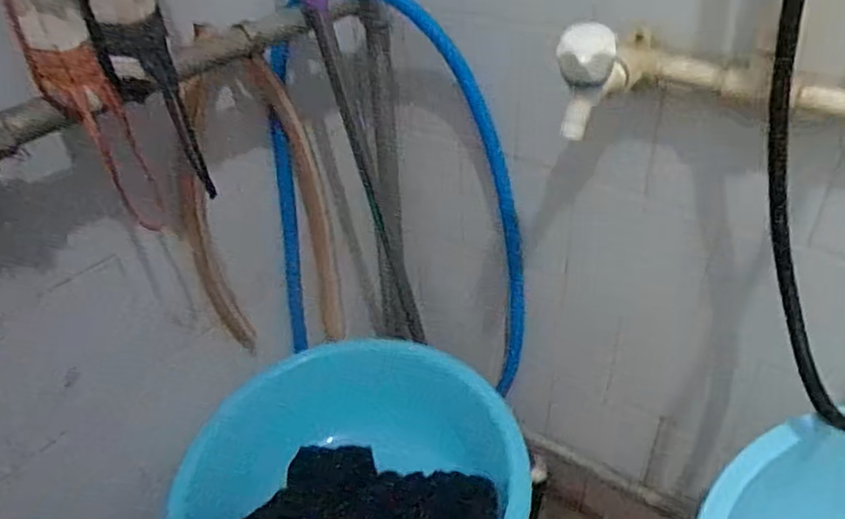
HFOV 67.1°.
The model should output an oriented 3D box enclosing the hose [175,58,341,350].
[{"bbox_3d":[-0.180,-0.031,0.721,0.152,0.373,0.120,-9,38,-7],"label":"hose"}]

